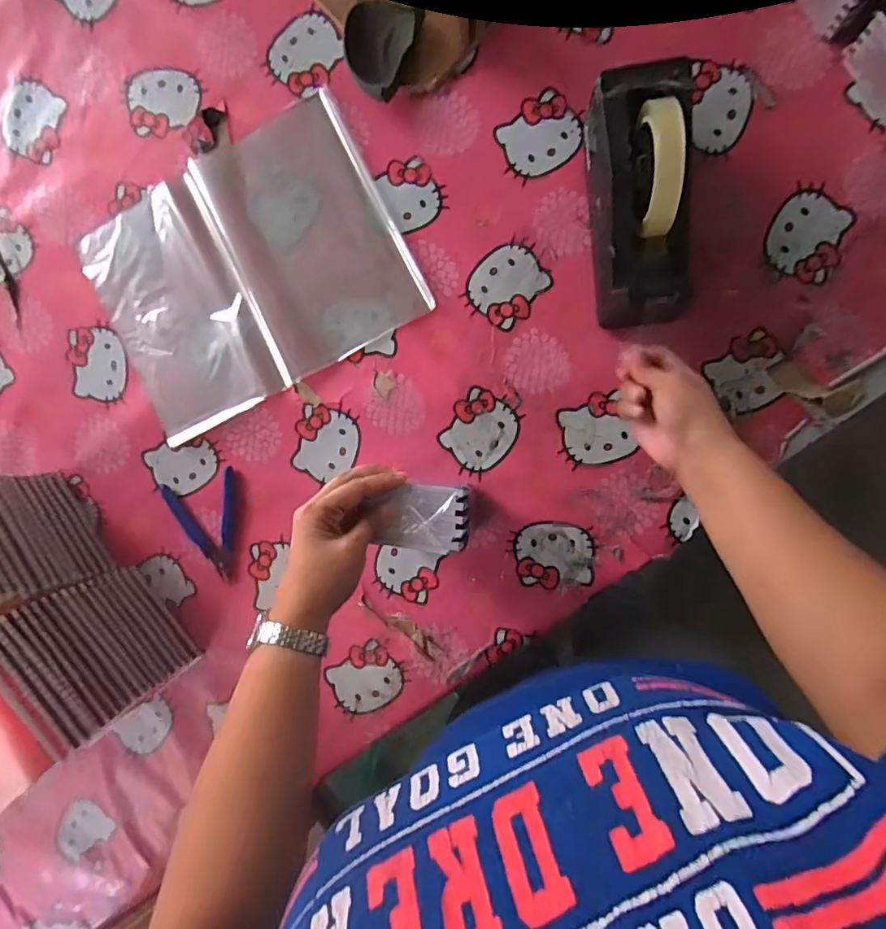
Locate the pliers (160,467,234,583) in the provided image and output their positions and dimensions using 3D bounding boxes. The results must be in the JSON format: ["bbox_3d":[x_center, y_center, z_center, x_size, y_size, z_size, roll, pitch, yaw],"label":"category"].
[{"bbox_3d":[-0.277,0.066,0.622,0.083,0.005,0.122,2,94,6],"label":"pliers"}]

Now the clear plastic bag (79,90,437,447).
[{"bbox_3d":[-0.211,-0.203,0.592,0.327,0.008,0.252,-27,91,7],"label":"clear plastic bag"}]

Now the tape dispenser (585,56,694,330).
[{"bbox_3d":[0.172,-0.231,0.487,0.079,0.119,0.206,-5,105,6],"label":"tape dispenser"}]

